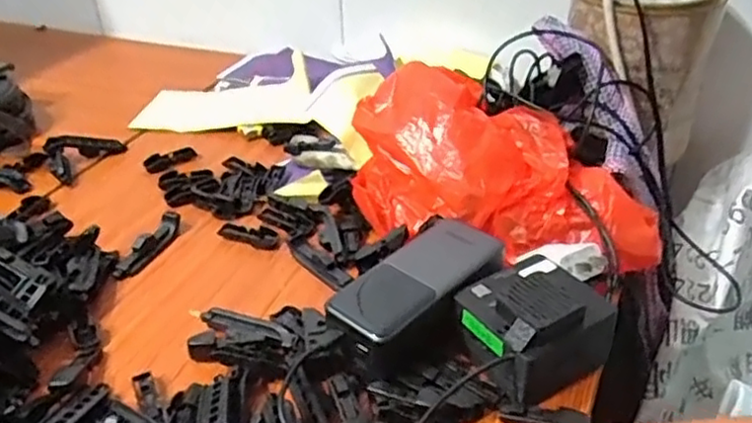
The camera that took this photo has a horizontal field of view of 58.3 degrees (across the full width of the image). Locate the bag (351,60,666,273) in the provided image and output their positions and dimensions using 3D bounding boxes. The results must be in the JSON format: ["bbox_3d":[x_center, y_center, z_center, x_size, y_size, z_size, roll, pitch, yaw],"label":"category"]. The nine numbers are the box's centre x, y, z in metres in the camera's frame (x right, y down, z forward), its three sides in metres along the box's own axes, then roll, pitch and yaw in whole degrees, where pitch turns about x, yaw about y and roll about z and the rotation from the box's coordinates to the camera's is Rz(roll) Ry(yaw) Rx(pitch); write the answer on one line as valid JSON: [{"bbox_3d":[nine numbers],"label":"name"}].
[{"bbox_3d":[0.102,-0.030,0.537,0.253,0.097,0.123,25,41,13],"label":"bag"}]

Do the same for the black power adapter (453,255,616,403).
[{"bbox_3d":[0.099,0.071,0.425,0.084,0.057,0.077,-23,39,-27],"label":"black power adapter"}]

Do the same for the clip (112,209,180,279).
[{"bbox_3d":[-0.183,0.026,0.545,0.019,0.017,0.077,12,37,20],"label":"clip"}]

